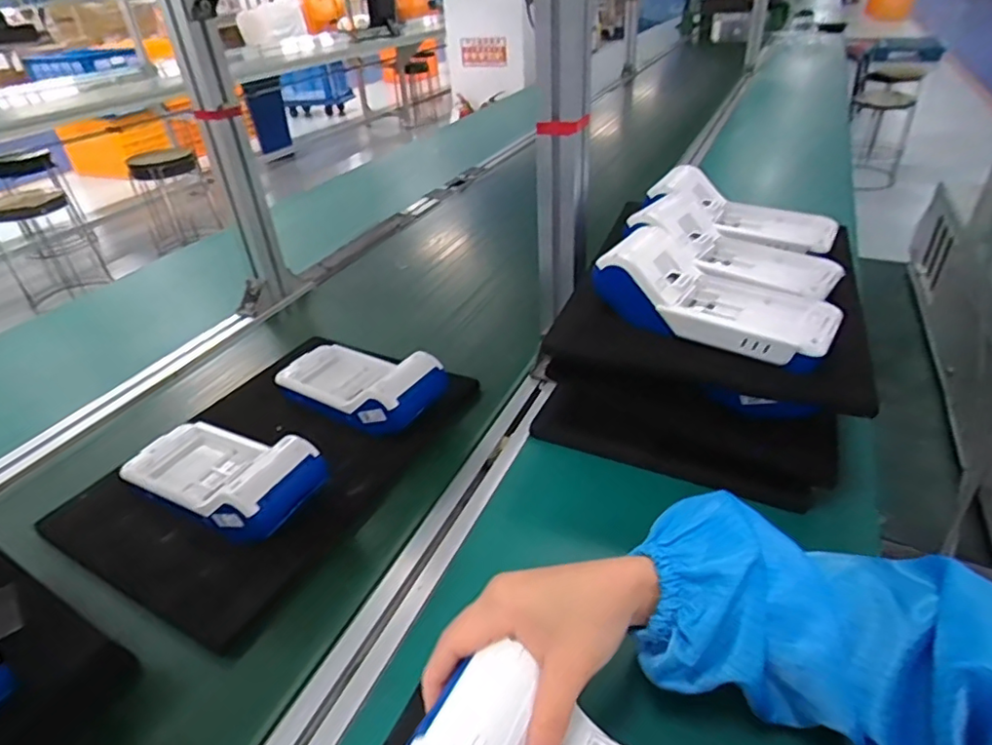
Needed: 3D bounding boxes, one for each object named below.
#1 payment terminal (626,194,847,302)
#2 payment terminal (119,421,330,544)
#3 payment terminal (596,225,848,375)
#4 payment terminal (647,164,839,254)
[{"bbox_3d":[0.231,-0.123,0.550,0.178,0.053,0.109,26,45,36],"label":"payment terminal"},{"bbox_3d":[-0.241,0.080,0.507,0.189,0.049,0.088,15,39,25],"label":"payment terminal"},{"bbox_3d":[0.186,-0.071,0.485,0.182,0.062,0.090,22,42,32],"label":"payment terminal"},{"bbox_3d":[0.263,-0.172,0.617,0.182,0.054,0.090,20,41,30],"label":"payment terminal"}]

